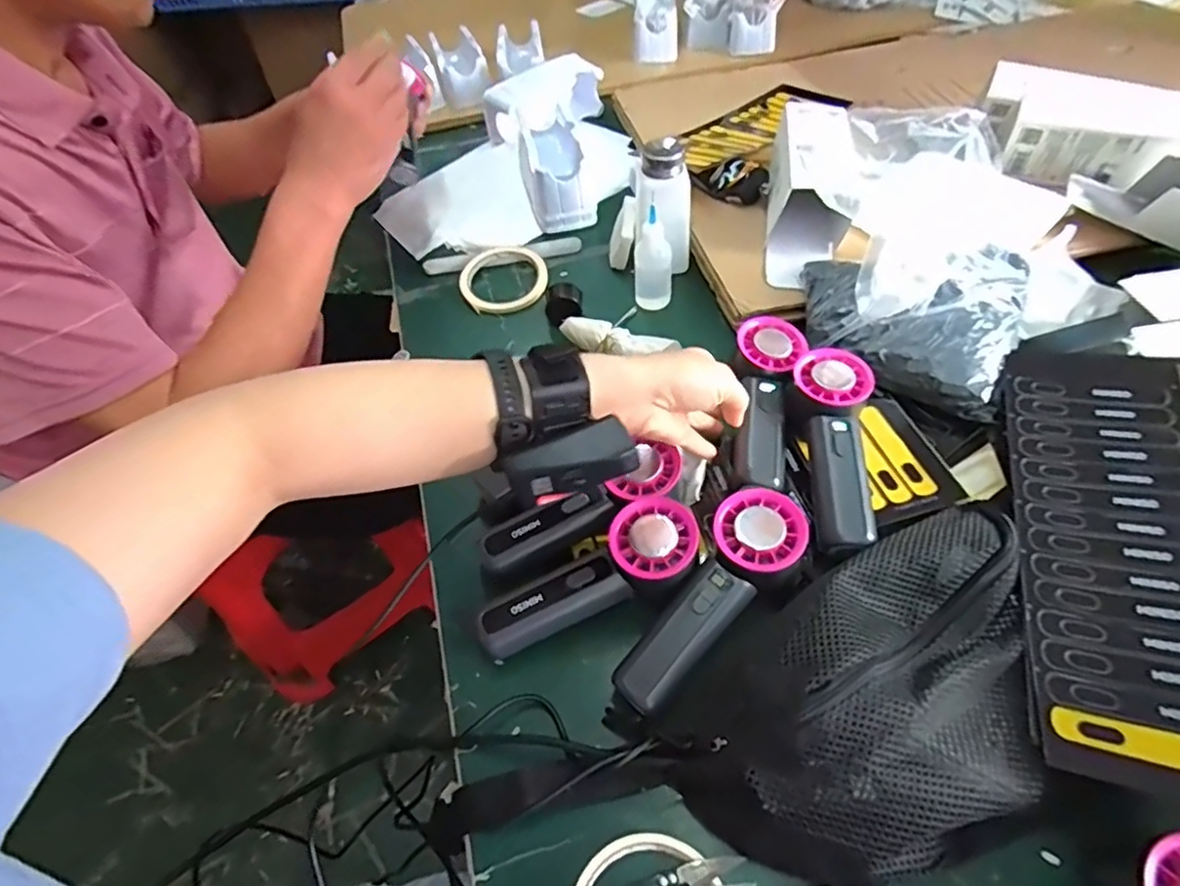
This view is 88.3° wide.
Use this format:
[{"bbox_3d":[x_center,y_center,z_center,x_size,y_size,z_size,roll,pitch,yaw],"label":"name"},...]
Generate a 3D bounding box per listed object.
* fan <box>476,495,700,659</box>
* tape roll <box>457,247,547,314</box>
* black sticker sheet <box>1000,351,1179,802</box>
[{"bbox_3d":[0.000,0.089,0.397,0.151,0.031,0.052,-31,56,-1],"label":"fan"},{"bbox_3d":[-0.092,-0.182,0.654,0.091,0.014,0.094,-2,53,3],"label":"tape roll"},{"bbox_3d":[0.335,0.051,0.377,0.124,0.027,0.311,12,55,14],"label":"black sticker sheet"}]

